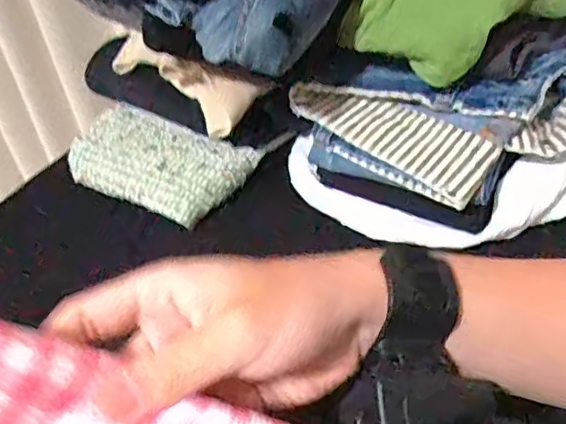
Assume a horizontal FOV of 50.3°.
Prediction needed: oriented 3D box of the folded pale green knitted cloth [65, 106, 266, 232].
[{"bbox_3d":[-0.122,-0.051,0.594,0.169,0.039,0.095,18,47,25],"label":"folded pale green knitted cloth"}]

